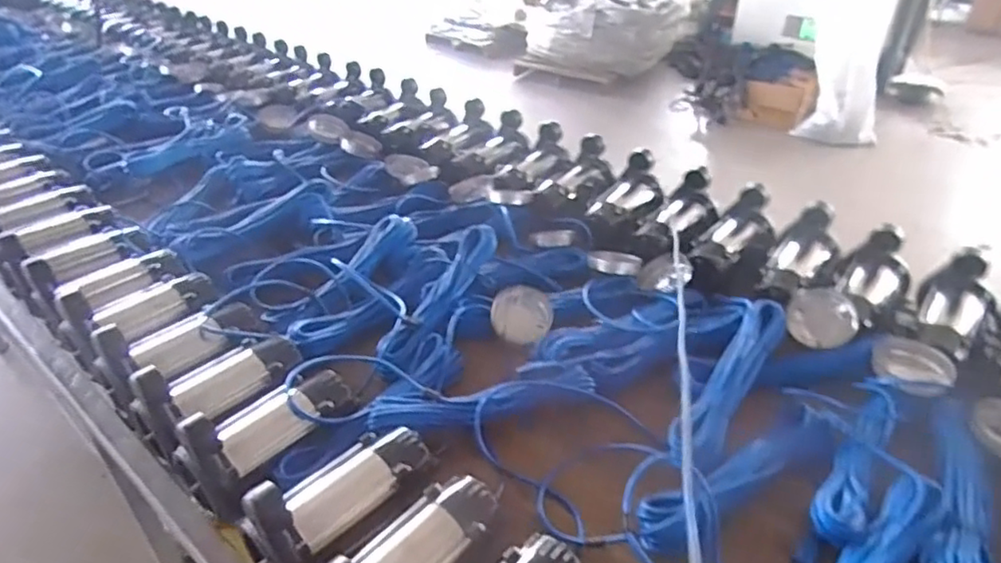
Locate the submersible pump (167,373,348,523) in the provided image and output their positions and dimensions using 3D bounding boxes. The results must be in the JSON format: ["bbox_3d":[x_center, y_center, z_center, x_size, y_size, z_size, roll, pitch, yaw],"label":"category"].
[{"bbox_3d":[-0.323,0.193,0.872,0.098,0.136,0.235,23,42,28],"label":"submersible pump"}]

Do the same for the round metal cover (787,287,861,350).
[{"bbox_3d":[0.551,0.063,1.074,0.116,0.012,0.110,-11,50,13],"label":"round metal cover"}]

